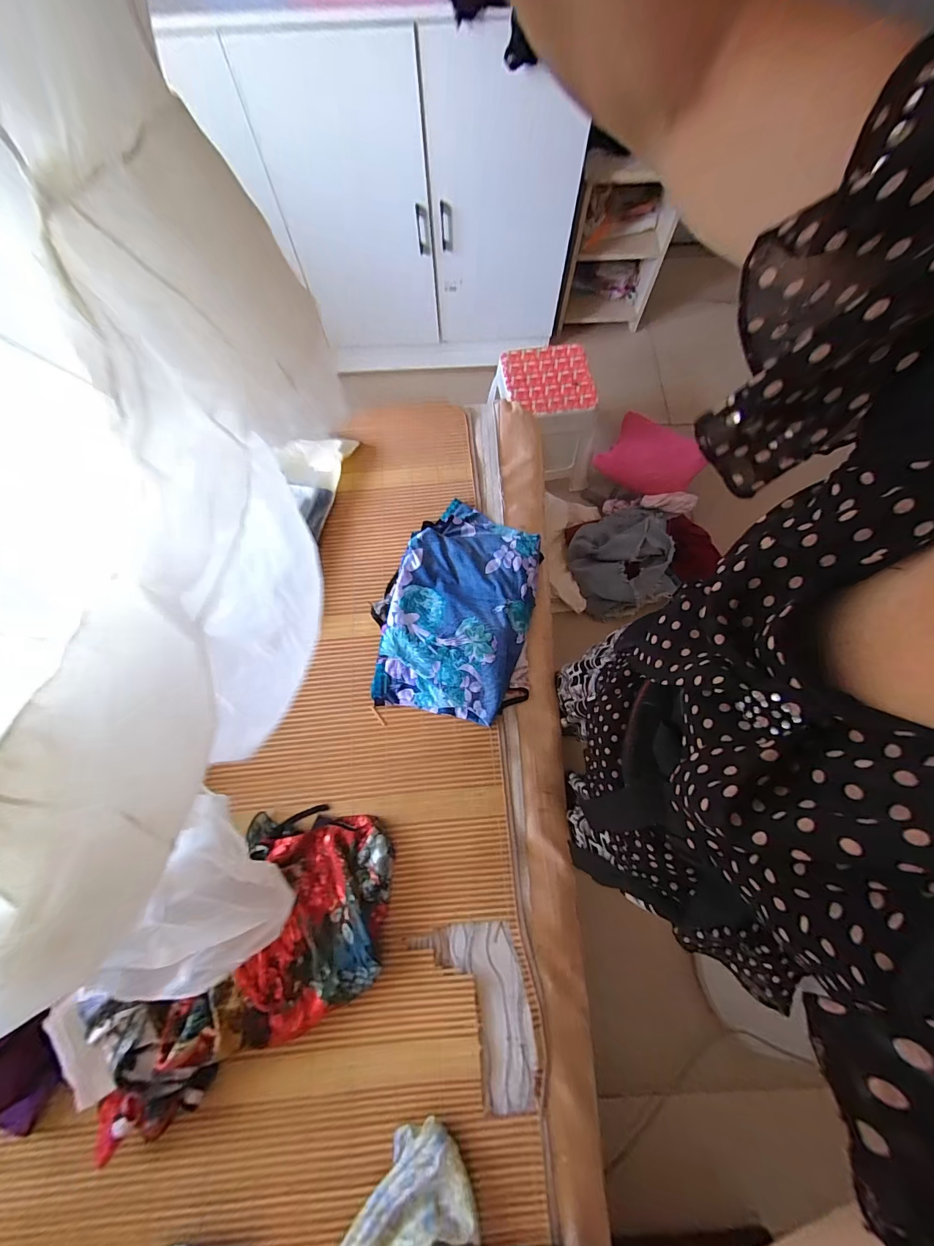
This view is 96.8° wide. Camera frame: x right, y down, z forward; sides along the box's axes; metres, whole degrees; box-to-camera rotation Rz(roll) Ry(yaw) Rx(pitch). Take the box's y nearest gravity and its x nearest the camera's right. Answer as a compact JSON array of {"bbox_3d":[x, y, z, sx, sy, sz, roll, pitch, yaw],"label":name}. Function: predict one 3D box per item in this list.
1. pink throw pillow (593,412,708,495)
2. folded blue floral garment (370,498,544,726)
[{"bbox_3d":[0.551,-0.505,1.272,0.311,0.113,0.201,10,72,3],"label":"pink throw pillow"},{"bbox_3d":[-0.013,-0.033,0.704,0.248,0.060,0.363,8,73,4],"label":"folded blue floral garment"}]

